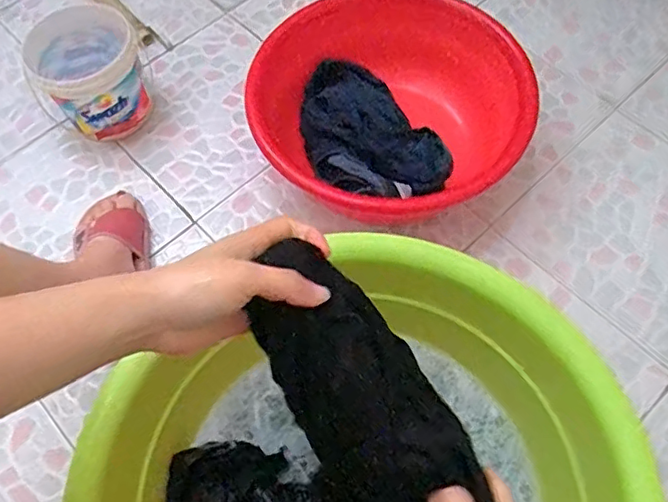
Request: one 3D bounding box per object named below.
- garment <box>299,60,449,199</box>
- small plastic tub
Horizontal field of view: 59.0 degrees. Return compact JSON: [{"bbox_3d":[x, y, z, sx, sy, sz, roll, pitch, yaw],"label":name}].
[{"bbox_3d":[0.039,-0.155,0.820,0.151,0.053,0.259,-33,68,-11],"label":"garment"},{"bbox_3d":[-0.353,-0.257,0.882,0.136,0.148,0.127,-1,65,3],"label":"small plastic tub"}]

